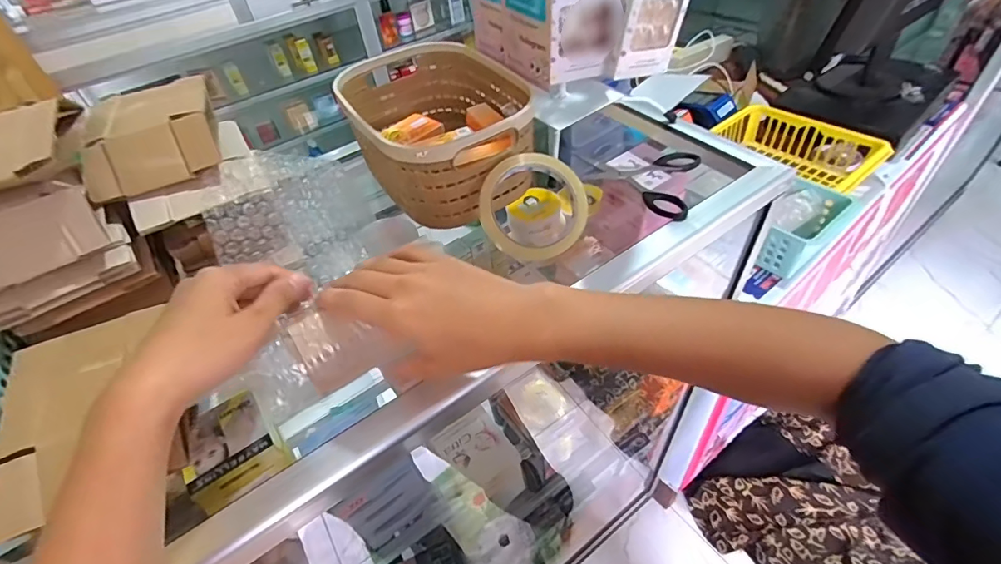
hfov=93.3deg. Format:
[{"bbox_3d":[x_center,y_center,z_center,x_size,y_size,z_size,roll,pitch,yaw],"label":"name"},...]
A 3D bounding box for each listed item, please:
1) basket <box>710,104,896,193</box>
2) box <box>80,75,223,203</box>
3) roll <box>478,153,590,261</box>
[{"bbox_3d":[0.538,-0.254,0.864,0.269,0.090,0.078,32,58,30],"label":"basket"},{"bbox_3d":[-0.296,-0.130,0.407,0.099,0.039,0.114,-18,48,-10],"label":"box"},{"bbox_3d":[0.030,-0.069,0.438,0.099,0.021,0.095,0,88,-6],"label":"roll"}]

